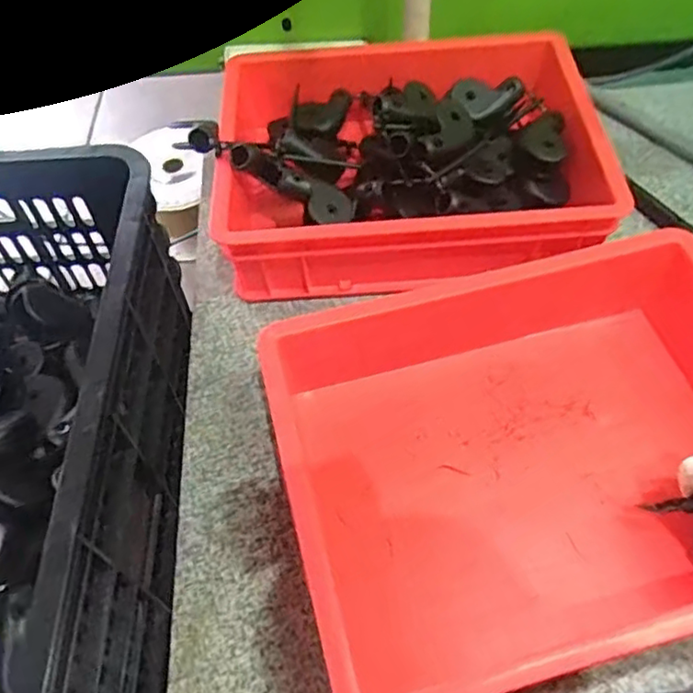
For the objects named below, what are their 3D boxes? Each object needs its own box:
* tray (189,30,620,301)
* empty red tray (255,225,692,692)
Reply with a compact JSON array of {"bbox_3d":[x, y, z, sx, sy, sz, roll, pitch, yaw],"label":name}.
[{"bbox_3d":[0.056,-0.180,0.615,0.333,0.096,0.256,-5,55,2],"label":"tray"},{"bbox_3d":[0.131,0.068,0.457,0.338,0.092,0.269,-14,56,-5],"label":"empty red tray"}]

